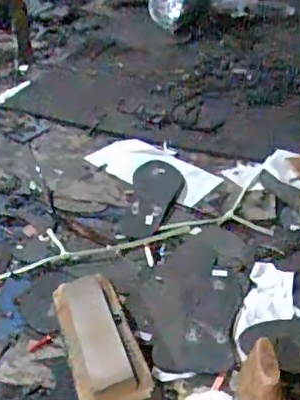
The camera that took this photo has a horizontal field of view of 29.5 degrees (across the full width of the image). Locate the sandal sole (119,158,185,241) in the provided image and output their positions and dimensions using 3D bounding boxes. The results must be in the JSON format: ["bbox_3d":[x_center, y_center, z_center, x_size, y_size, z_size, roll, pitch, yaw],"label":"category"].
[{"bbox_3d":[0.000,-0.010,1.112,0.097,0.028,0.244,15,33,10],"label":"sandal sole"}]

